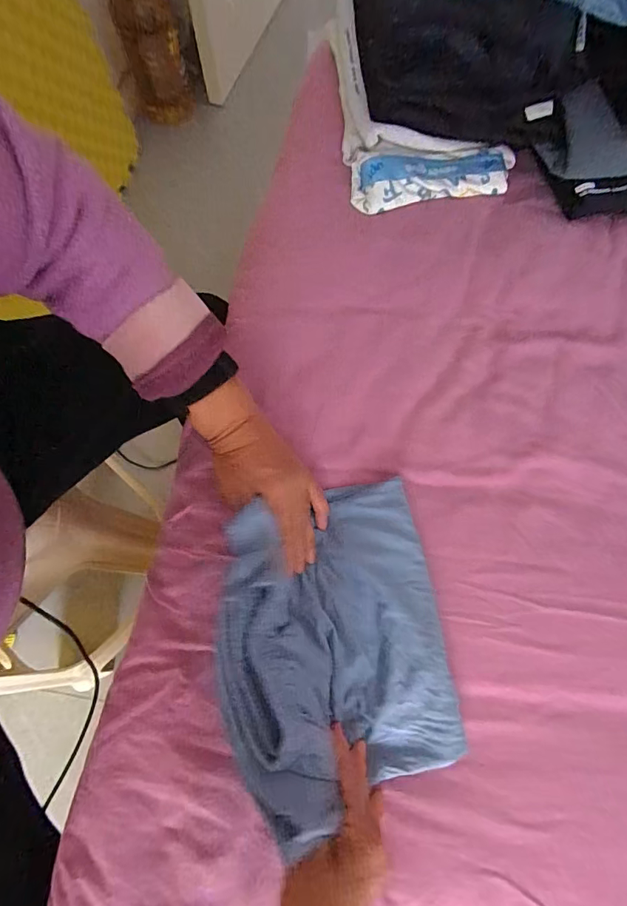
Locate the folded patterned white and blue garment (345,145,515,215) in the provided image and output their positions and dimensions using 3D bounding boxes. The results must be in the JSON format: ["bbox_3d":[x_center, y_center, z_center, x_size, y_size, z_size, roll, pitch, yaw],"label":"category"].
[{"bbox_3d":[0.147,-0.339,0.535,0.198,0.022,0.060,-9,103,-6],"label":"folded patterned white and blue garment"}]

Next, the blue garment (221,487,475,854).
[{"bbox_3d":[0.020,0.144,0.356,0.183,0.097,0.240,-8,72,-3],"label":"blue garment"}]

